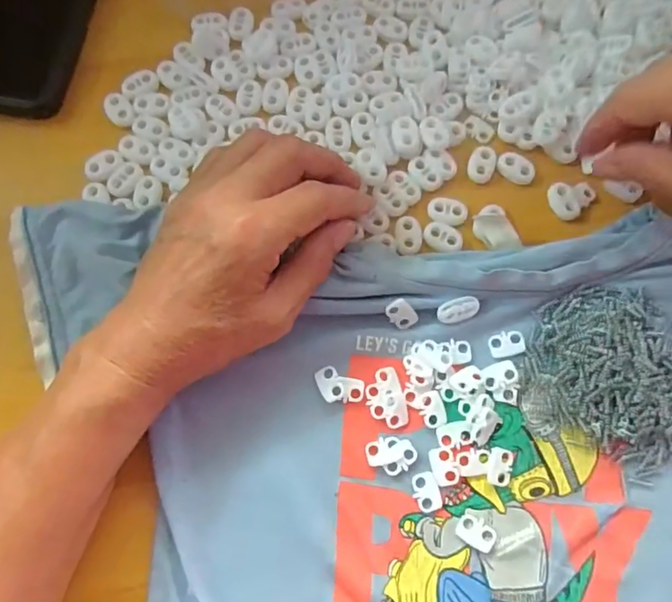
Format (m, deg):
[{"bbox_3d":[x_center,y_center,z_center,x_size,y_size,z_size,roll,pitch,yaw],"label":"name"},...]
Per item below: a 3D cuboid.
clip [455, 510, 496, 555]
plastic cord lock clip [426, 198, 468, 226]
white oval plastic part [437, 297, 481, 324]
[{"bbox_3d":[0.070,0.115,0.258,0.019,0.004,0.014,32,79,6],"label":"clip"},{"bbox_3d":[0.064,-0.051,0.296,0.022,0.004,0.015,7,77,1],"label":"plastic cord lock clip"},{"bbox_3d":[0.066,0.005,0.279,0.022,0.011,0.011,-23,78,-6],"label":"white oval plastic part"}]

